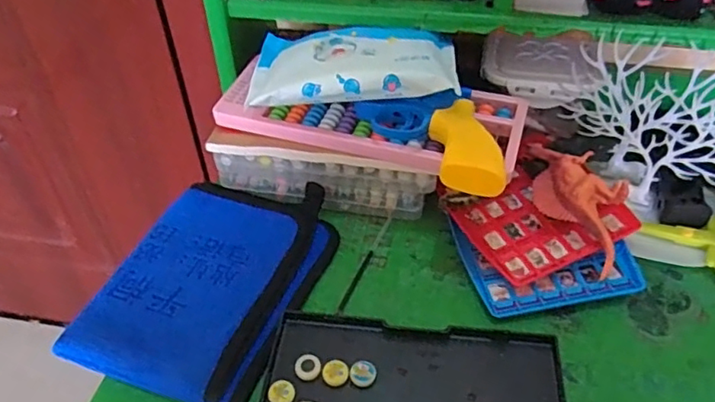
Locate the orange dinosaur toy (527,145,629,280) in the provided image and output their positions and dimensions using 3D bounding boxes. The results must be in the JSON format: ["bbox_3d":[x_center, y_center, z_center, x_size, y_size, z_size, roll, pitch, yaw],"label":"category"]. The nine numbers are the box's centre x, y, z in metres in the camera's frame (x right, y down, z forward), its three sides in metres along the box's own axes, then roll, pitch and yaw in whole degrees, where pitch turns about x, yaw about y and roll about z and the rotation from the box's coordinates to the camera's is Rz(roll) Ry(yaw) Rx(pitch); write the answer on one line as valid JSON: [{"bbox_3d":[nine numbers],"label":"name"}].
[{"bbox_3d":[0.182,0.001,0.477,0.056,0.047,0.117,-18,45,-16],"label":"orange dinosaur toy"}]

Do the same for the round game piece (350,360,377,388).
[{"bbox_3d":[0.004,0.119,0.395,0.018,0.006,0.016,-19,46,-18],"label":"round game piece"}]

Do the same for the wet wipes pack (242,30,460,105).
[{"bbox_3d":[-0.003,-0.119,0.475,0.164,0.027,0.103,0,43,1],"label":"wet wipes pack"}]

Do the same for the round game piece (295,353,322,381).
[{"bbox_3d":[-0.035,0.116,0.400,0.018,0.006,0.018,-1,43,1],"label":"round game piece"}]

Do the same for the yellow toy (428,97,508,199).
[{"bbox_3d":[0.080,-0.041,0.431,0.043,0.024,0.085,-3,43,-1],"label":"yellow toy"}]

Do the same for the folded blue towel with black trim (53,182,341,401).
[{"bbox_3d":[-0.115,0.060,0.465,0.152,0.020,0.203,14,45,16],"label":"folded blue towel with black trim"}]

